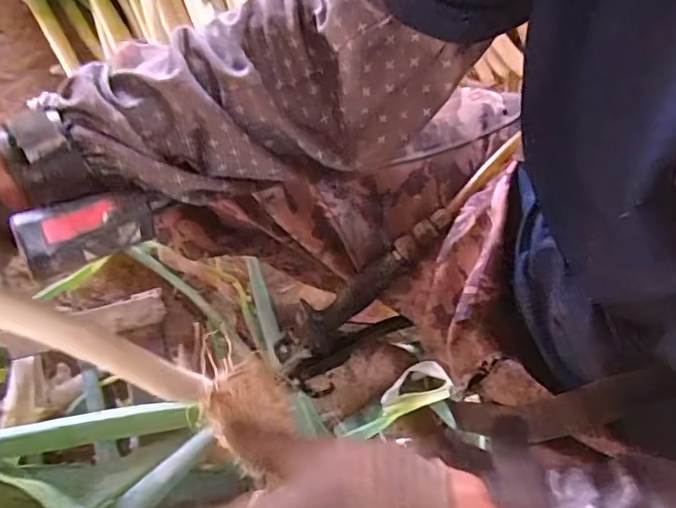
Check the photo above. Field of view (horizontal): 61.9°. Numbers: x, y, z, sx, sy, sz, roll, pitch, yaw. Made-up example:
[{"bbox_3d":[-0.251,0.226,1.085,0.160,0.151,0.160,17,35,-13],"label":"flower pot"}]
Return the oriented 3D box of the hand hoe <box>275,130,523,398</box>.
[{"bbox_3d":[0.058,0.016,0.500,0.070,0.046,0.297,44,97,8],"label":"hand hoe"}]

